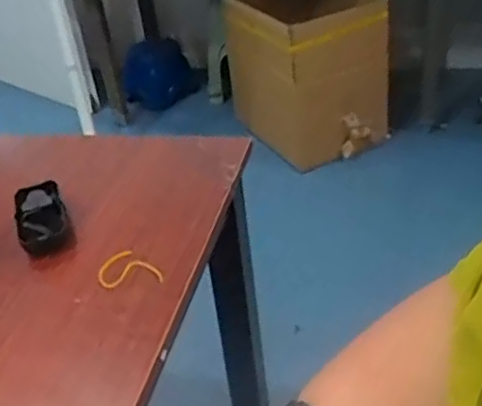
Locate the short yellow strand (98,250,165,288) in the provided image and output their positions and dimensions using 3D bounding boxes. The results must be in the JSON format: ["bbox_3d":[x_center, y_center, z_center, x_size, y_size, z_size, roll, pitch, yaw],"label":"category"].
[{"bbox_3d":[-0.114,0.066,0.661,0.065,0.006,0.049,-9,35,-3],"label":"short yellow strand"}]

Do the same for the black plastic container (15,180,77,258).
[{"bbox_3d":[-0.225,0.017,0.728,0.055,0.026,0.106,-20,37,-17],"label":"black plastic container"}]

